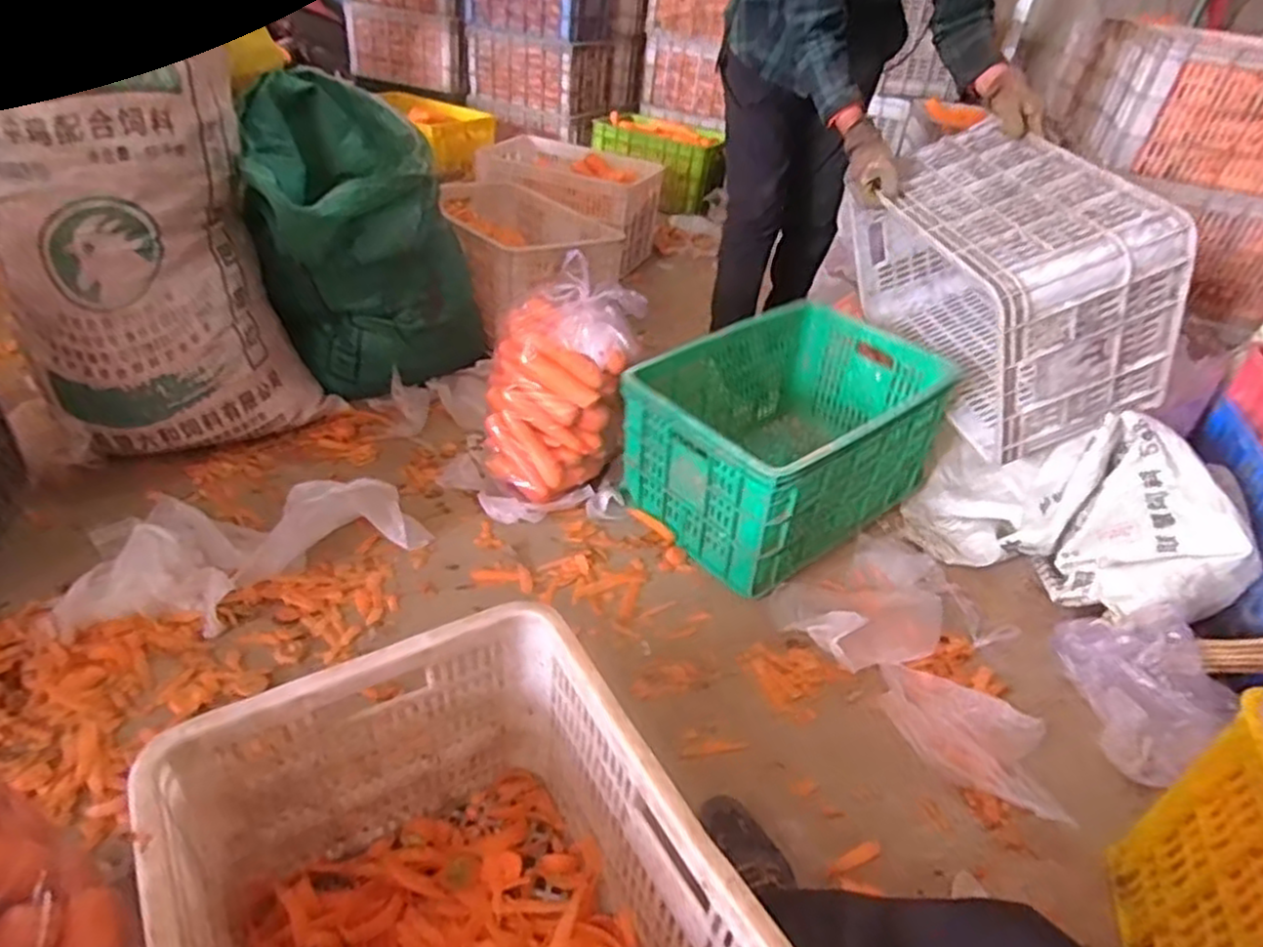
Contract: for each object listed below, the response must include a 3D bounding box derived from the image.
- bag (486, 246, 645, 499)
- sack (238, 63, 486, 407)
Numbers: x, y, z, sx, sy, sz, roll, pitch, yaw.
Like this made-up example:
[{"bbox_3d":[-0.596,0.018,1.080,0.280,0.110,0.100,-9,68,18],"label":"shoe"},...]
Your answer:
[{"bbox_3d":[-0.123,-0.142,1.255,0.245,0.332,0.213,6,35,-3],"label":"bag"},{"bbox_3d":[-0.499,-0.430,1.385,0.392,0.517,0.310,-6,38,-20],"label":"sack"}]

